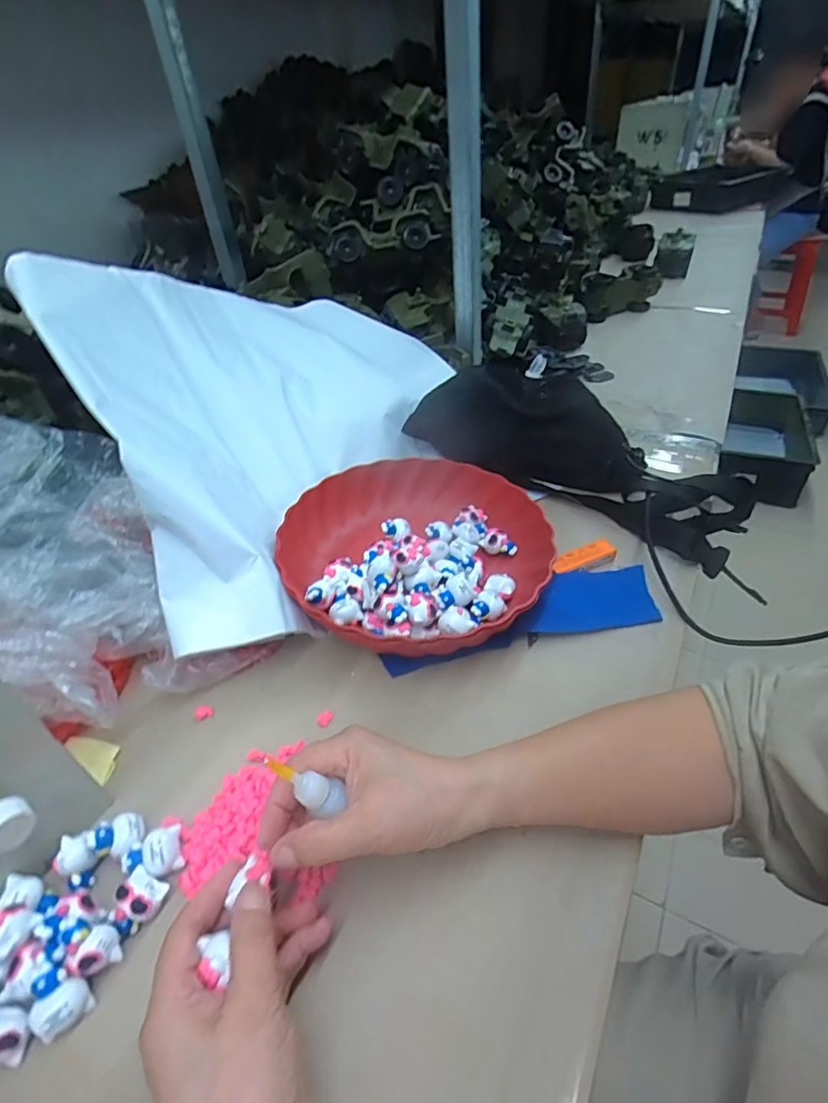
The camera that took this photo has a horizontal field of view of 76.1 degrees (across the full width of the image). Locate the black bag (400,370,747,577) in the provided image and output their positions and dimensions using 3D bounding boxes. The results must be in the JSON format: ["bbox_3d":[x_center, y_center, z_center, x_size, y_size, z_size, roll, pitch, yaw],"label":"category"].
[{"bbox_3d":[0.169,-0.108,0.588,0.370,0.110,0.135,29,50,16],"label":"black bag"}]

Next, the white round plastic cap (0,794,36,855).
[{"bbox_3d":[-0.223,0.149,0.289,0.014,0.023,0.025,14,44,21],"label":"white round plastic cap"}]

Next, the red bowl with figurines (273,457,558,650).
[{"bbox_3d":[-0.002,-0.006,0.496,0.244,0.061,0.228,-3,41,3],"label":"red bowl with figurines"}]

